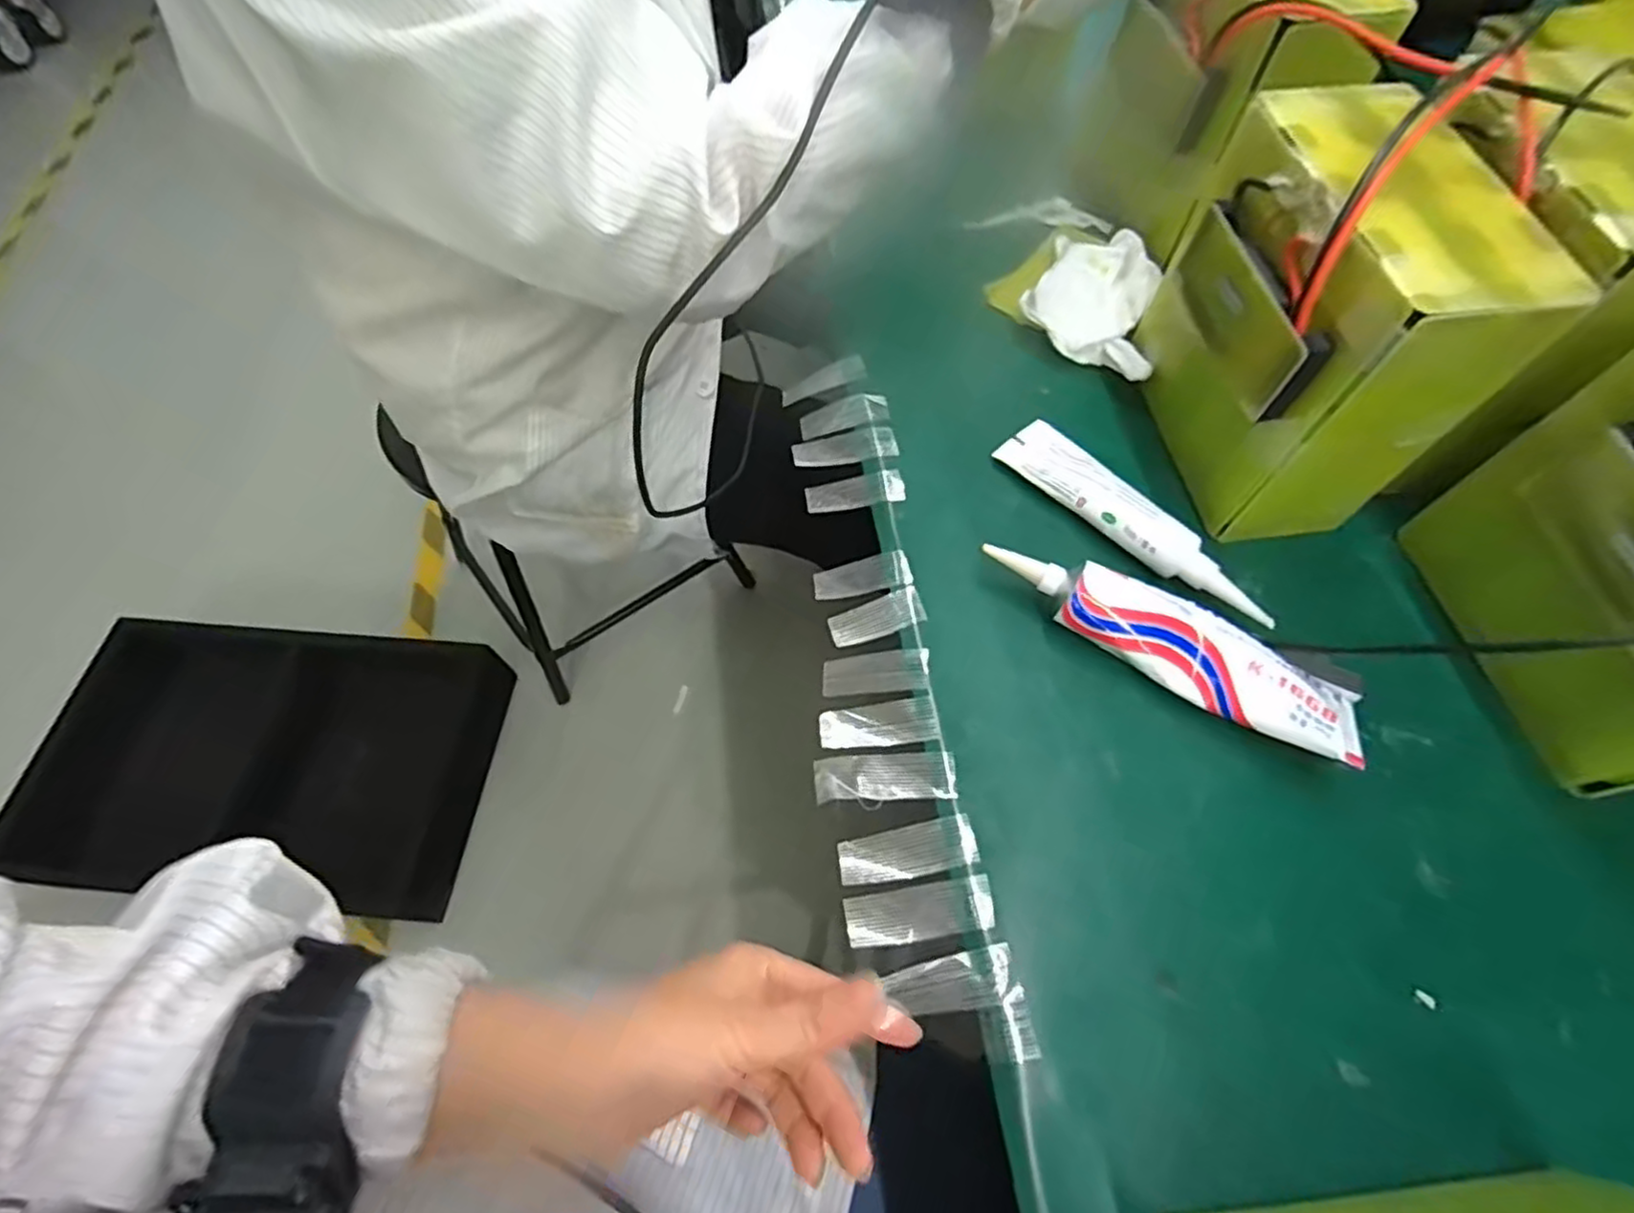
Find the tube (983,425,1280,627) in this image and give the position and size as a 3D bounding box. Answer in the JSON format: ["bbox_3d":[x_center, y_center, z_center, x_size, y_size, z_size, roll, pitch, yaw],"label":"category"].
[{"bbox_3d":[0.159,-0.045,0.364,0.031,0.023,0.152,-37,68,-17],"label":"tube"}]

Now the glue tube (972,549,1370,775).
[{"bbox_3d":[0.160,0.016,0.329,0.168,0.028,0.040,30,66,15],"label":"glue tube"}]

